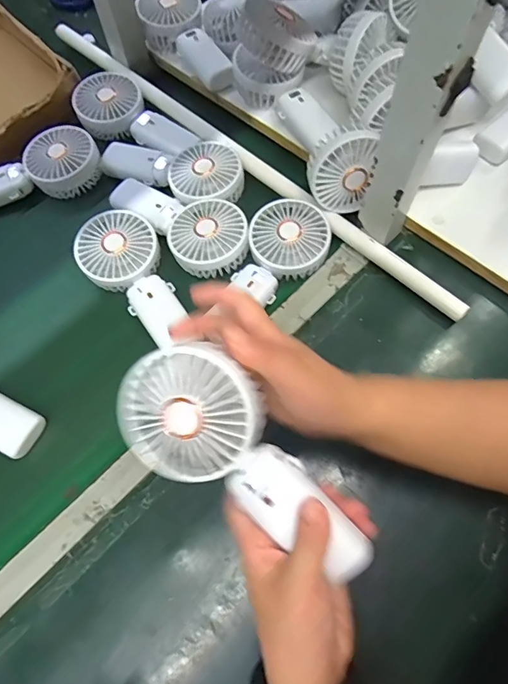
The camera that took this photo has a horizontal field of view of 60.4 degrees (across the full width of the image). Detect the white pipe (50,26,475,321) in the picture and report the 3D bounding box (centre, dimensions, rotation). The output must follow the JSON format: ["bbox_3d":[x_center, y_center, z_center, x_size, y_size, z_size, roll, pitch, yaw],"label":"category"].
[{"bbox_3d":[-0.027,-0.246,0.538,0.673,0.020,0.027,40,74,18],"label":"white pipe"}]

